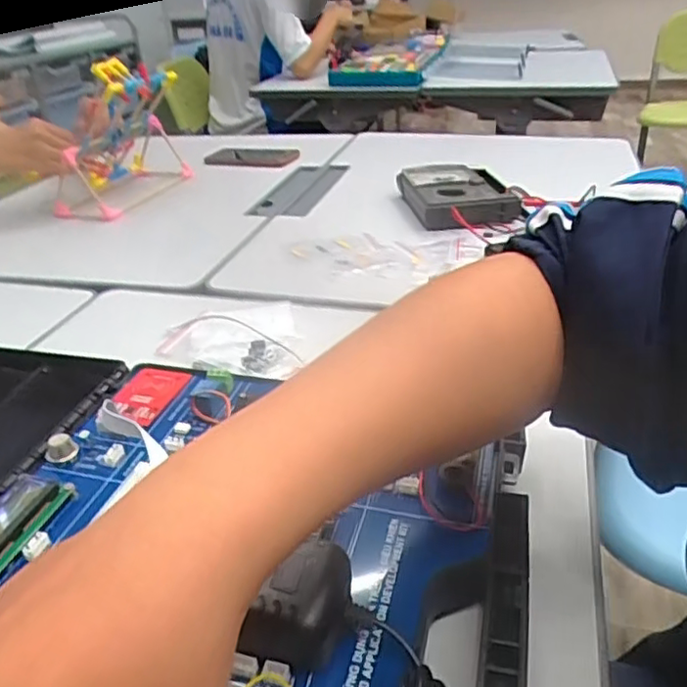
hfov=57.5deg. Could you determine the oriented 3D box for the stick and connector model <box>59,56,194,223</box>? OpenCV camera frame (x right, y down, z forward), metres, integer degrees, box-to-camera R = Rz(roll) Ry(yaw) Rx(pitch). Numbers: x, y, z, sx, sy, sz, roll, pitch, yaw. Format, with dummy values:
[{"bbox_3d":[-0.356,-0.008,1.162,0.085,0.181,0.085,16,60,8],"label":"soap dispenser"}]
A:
[{"bbox_3d":[-0.339,-0.312,0.926,0.135,0.171,0.222,3,31,12],"label":"stick and connector model"}]

